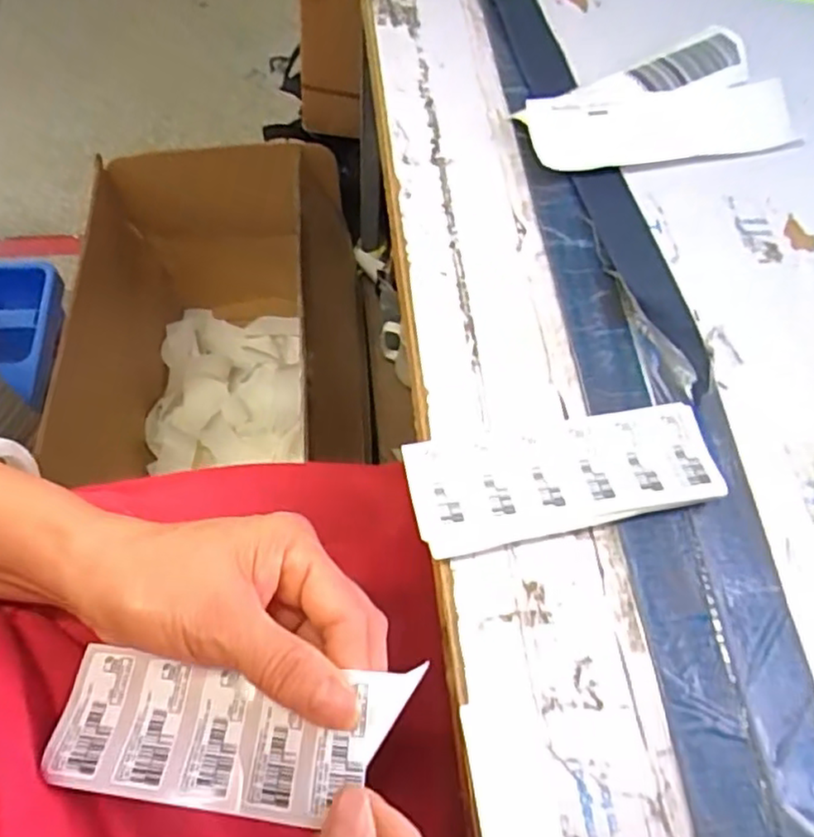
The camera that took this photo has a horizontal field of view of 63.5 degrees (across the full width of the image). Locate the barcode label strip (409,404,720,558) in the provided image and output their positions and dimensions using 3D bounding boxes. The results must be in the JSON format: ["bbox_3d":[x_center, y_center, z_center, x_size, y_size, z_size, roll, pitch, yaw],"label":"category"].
[{"bbox_3d":[0.080,0.029,0.334,0.154,0.005,0.057,-9,62,-7],"label":"barcode label strip"}]

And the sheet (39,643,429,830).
[{"bbox_3d":[-0.067,0.117,0.244,0.137,0.010,0.050,-2,61,13],"label":"sheet"}]

